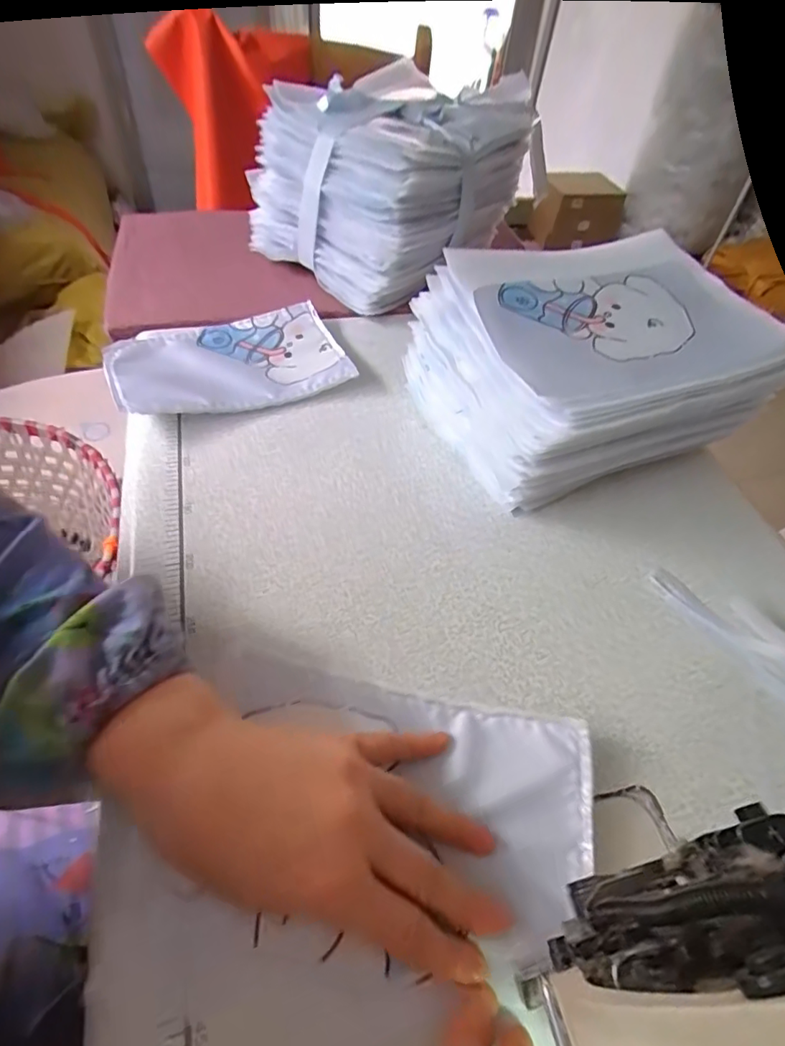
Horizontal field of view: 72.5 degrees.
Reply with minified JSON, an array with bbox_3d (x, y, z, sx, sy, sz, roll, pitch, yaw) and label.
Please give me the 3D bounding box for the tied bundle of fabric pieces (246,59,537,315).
[{"bbox_3d":[0.000,-0.369,0.595,0.188,0.171,0.249,38,57,22],"label":"tied bundle of fabric pieces"}]

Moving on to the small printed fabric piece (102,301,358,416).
[{"bbox_3d":[-0.152,-0.151,0.501,0.203,0.024,0.130,-16,55,-18],"label":"small printed fabric piece"}]

